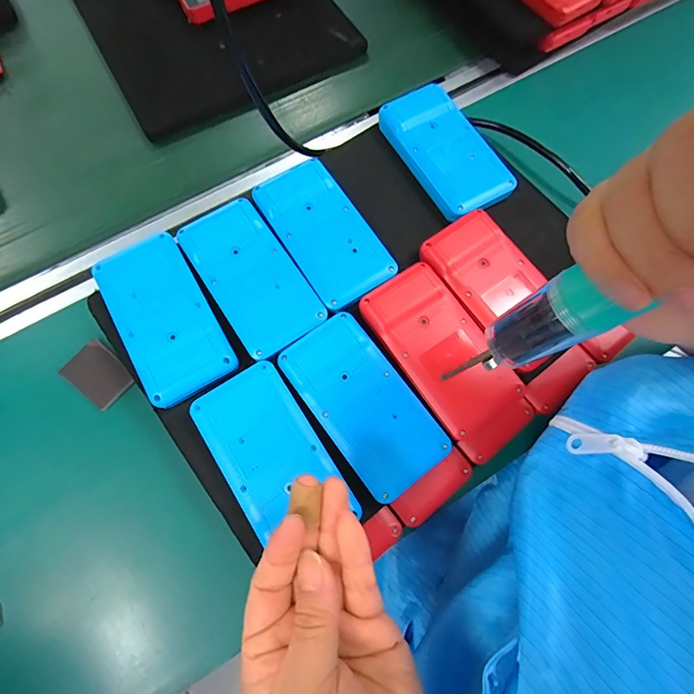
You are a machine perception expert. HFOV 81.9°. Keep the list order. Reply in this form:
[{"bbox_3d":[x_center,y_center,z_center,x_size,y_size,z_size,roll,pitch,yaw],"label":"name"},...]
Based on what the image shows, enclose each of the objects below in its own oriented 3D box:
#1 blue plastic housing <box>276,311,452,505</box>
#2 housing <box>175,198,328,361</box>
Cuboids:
[{"bbox_3d":[0.011,0.036,0.265,0.062,0.012,0.117,-36,76,-11],"label":"blue plastic housing"},{"bbox_3d":[-0.069,-0.052,0.289,0.062,0.012,0.115,-33,76,-10],"label":"housing"}]

